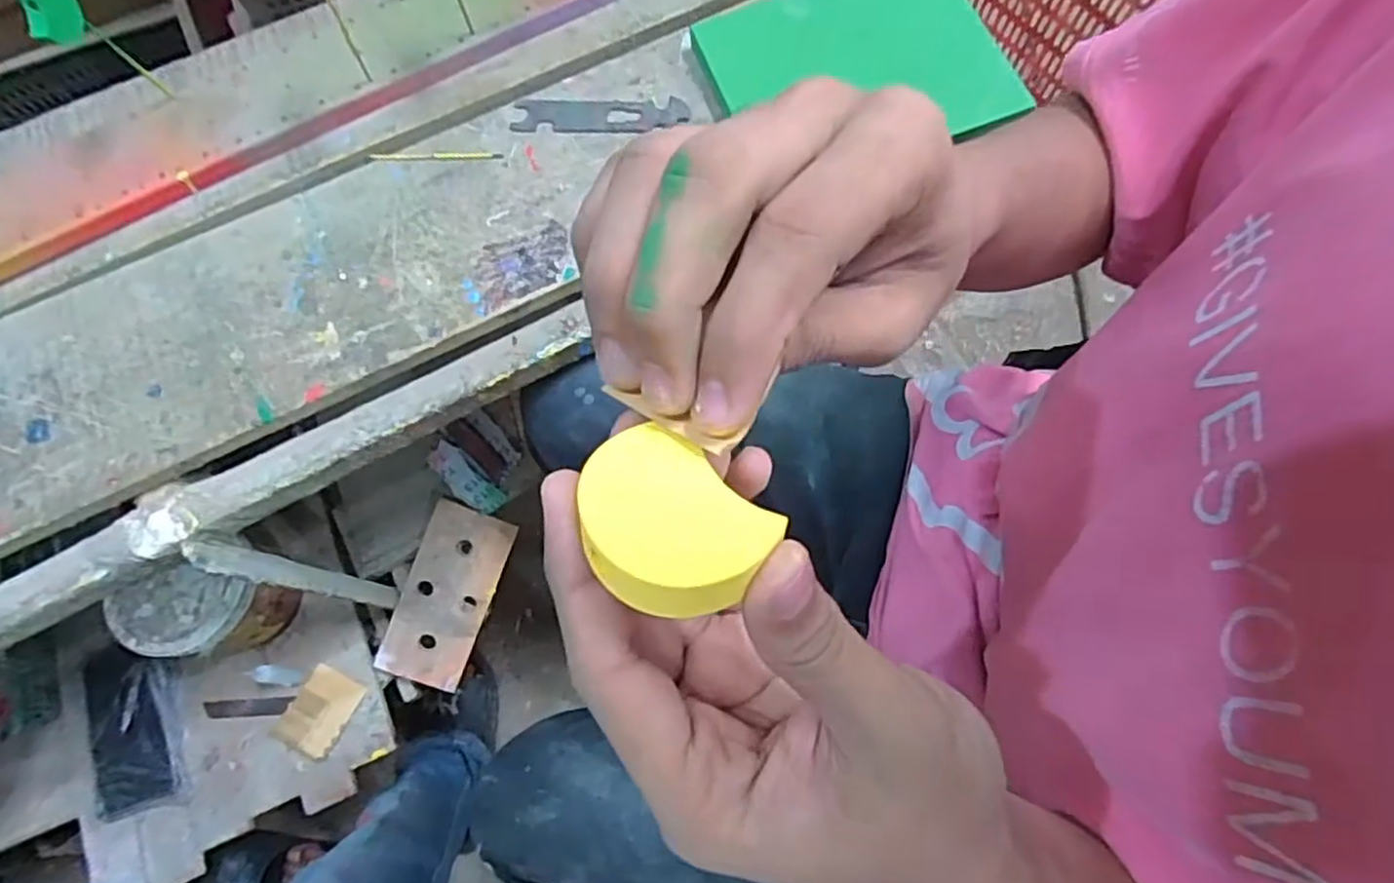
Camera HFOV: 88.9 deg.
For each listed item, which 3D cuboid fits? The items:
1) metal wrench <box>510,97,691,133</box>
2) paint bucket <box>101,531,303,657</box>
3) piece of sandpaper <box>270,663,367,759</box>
[{"bbox_3d":[-0.075,-0.252,0.550,0.136,0.004,0.032,4,72,7],"label":"metal wrench"},{"bbox_3d":[-0.474,0.169,0.713,0.093,0.128,0.116,35,75,12],"label":"paint bucket"},{"bbox_3d":[-0.394,0.281,0.741,0.062,0.005,0.082,27,74,10],"label":"piece of sandpaper"}]

